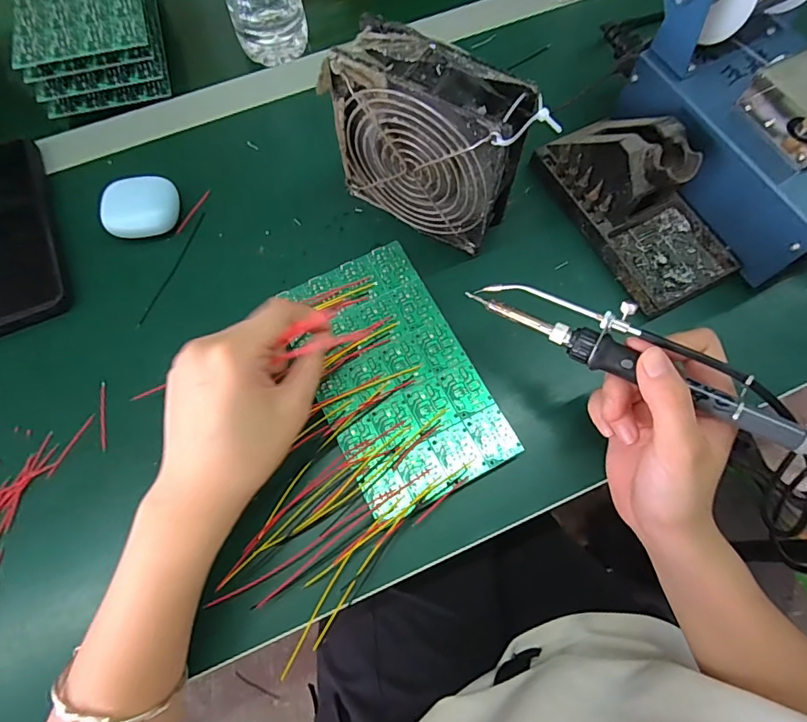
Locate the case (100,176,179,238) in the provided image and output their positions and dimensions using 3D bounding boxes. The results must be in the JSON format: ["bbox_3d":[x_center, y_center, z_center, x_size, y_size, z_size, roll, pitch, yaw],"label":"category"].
[{"bbox_3d":[-0.198,-0.116,0.361,0.051,0.024,0.042,-18,70,-6],"label":"case"}]

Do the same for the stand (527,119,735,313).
[{"bbox_3d":[0.174,-0.121,0.341,0.077,0.071,0.155,-26,72,-9],"label":"stand"}]

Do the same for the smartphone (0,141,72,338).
[{"bbox_3d":[-0.306,-0.093,0.360,0.079,0.010,0.165,-22,71,-8],"label":"smartphone"}]

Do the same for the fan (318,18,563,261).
[{"bbox_3d":[0.018,-0.141,0.325,0.131,0.125,0.045,29,72,11],"label":"fan"}]

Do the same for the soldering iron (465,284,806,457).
[{"bbox_3d":[0.133,-0.001,0.254,0.205,0.026,0.029,29,72,20],"label":"soldering iron"}]

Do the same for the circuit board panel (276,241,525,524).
[{"bbox_3d":[-0.009,0.008,0.327,0.100,0.020,0.171,-26,71,-9],"label":"circuit board panel"}]

